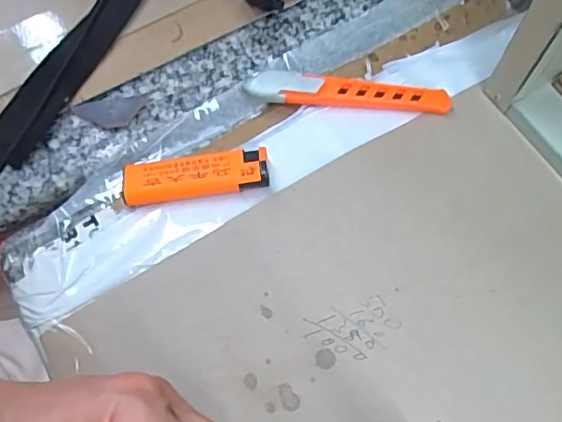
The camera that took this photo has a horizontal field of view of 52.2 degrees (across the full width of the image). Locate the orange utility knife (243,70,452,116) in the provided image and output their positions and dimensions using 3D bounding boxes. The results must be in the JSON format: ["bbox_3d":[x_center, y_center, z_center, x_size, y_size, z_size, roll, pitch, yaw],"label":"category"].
[{"bbox_3d":[0.040,-0.070,0.340,0.119,0.015,0.018,3,67,1],"label":"orange utility knife"}]

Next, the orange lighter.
[{"bbox_3d":[-0.047,-0.019,0.319,0.079,0.017,0.023,-5,67,-2],"label":"orange lighter"}]

